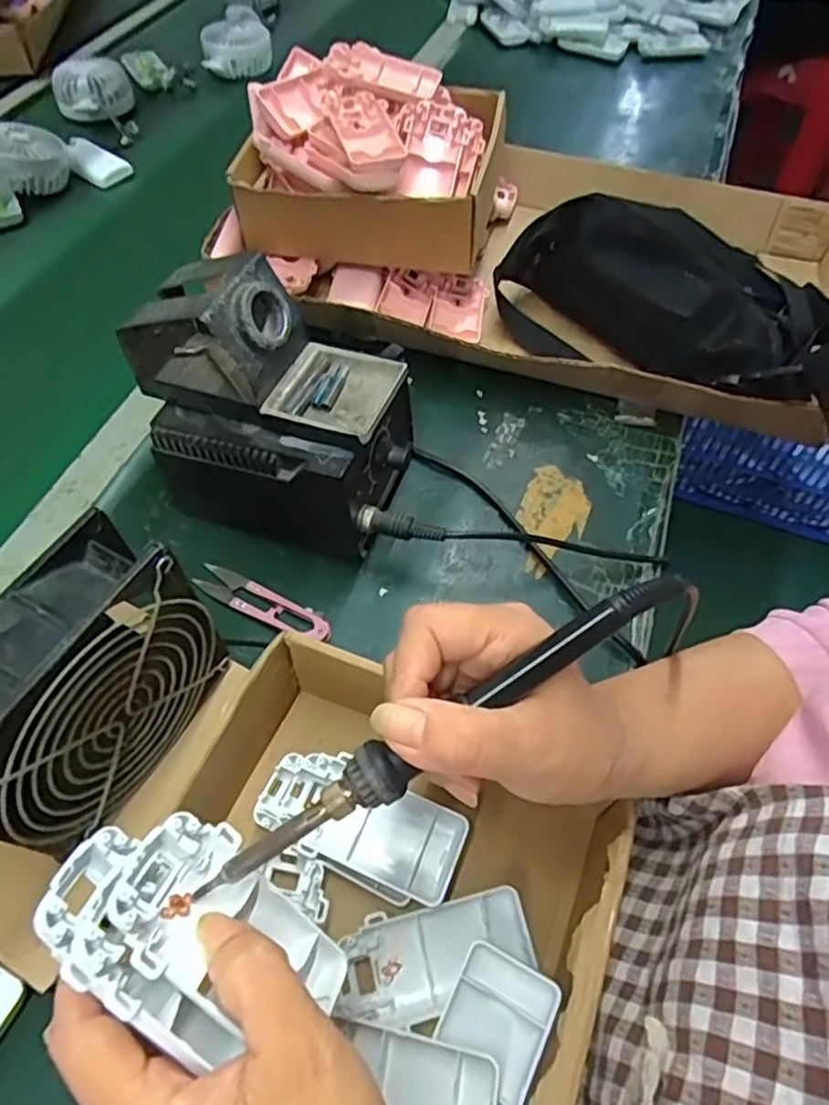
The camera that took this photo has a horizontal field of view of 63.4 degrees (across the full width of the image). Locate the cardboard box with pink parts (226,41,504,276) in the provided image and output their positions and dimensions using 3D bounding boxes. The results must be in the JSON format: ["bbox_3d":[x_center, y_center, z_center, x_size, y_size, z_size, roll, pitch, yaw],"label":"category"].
[{"bbox_3d":[-0.039,-0.347,0.596,0.217,0.108,0.177,7,56,1],"label":"cardboard box with pink parts"}]

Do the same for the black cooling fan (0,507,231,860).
[{"bbox_3d":[-0.144,0.061,0.290,0.046,0.109,0.116,26,58,13],"label":"black cooling fan"}]

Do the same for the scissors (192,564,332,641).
[{"bbox_3d":[-0.100,0.033,0.444,0.103,0.011,0.023,26,58,13],"label":"scissors"}]

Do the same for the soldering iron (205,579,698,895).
[{"bbox_3d":[0.012,0.065,0.247,0.207,0.015,0.018,-33,63,-5],"label":"soldering iron"}]

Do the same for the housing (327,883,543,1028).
[{"bbox_3d":[0.010,0.198,0.328,0.095,0.015,0.046,-8,57,-8],"label":"housing"}]

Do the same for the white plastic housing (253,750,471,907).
[{"bbox_3d":[-0.029,0.143,0.358,0.109,0.024,0.047,22,58,11],"label":"white plastic housing"}]

